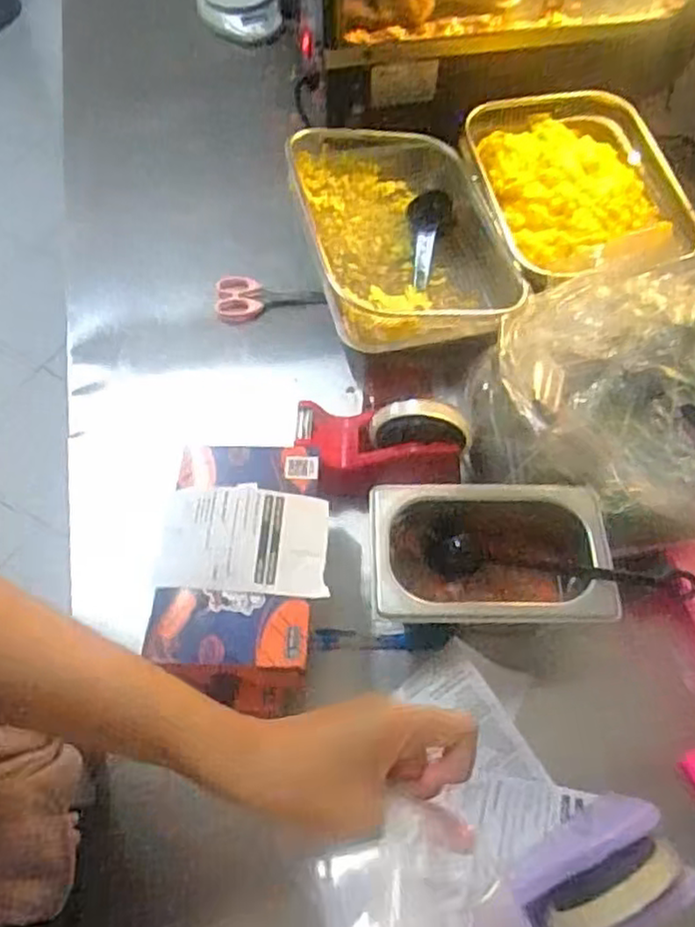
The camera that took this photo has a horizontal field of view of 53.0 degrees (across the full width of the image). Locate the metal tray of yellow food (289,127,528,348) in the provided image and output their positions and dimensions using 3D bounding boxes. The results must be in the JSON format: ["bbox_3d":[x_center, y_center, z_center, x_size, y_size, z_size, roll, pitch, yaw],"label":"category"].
[{"bbox_3d":[0.060,-0.246,0.749,0.201,0.078,0.292,-9,62,-6],"label":"metal tray of yellow food"}]

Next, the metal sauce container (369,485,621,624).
[{"bbox_3d":[0.105,0.079,0.549,0.175,0.083,0.110,1,61,-1],"label":"metal sauce container"}]

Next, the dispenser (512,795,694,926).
[{"bbox_3d":[0.159,0.268,0.449,0.120,0.091,0.060,-21,64,-13],"label":"dispenser"}]

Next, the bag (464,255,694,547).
[{"bbox_3d":[0.251,-0.062,0.560,0.274,0.122,0.220,15,62,7],"label":"bag"}]

